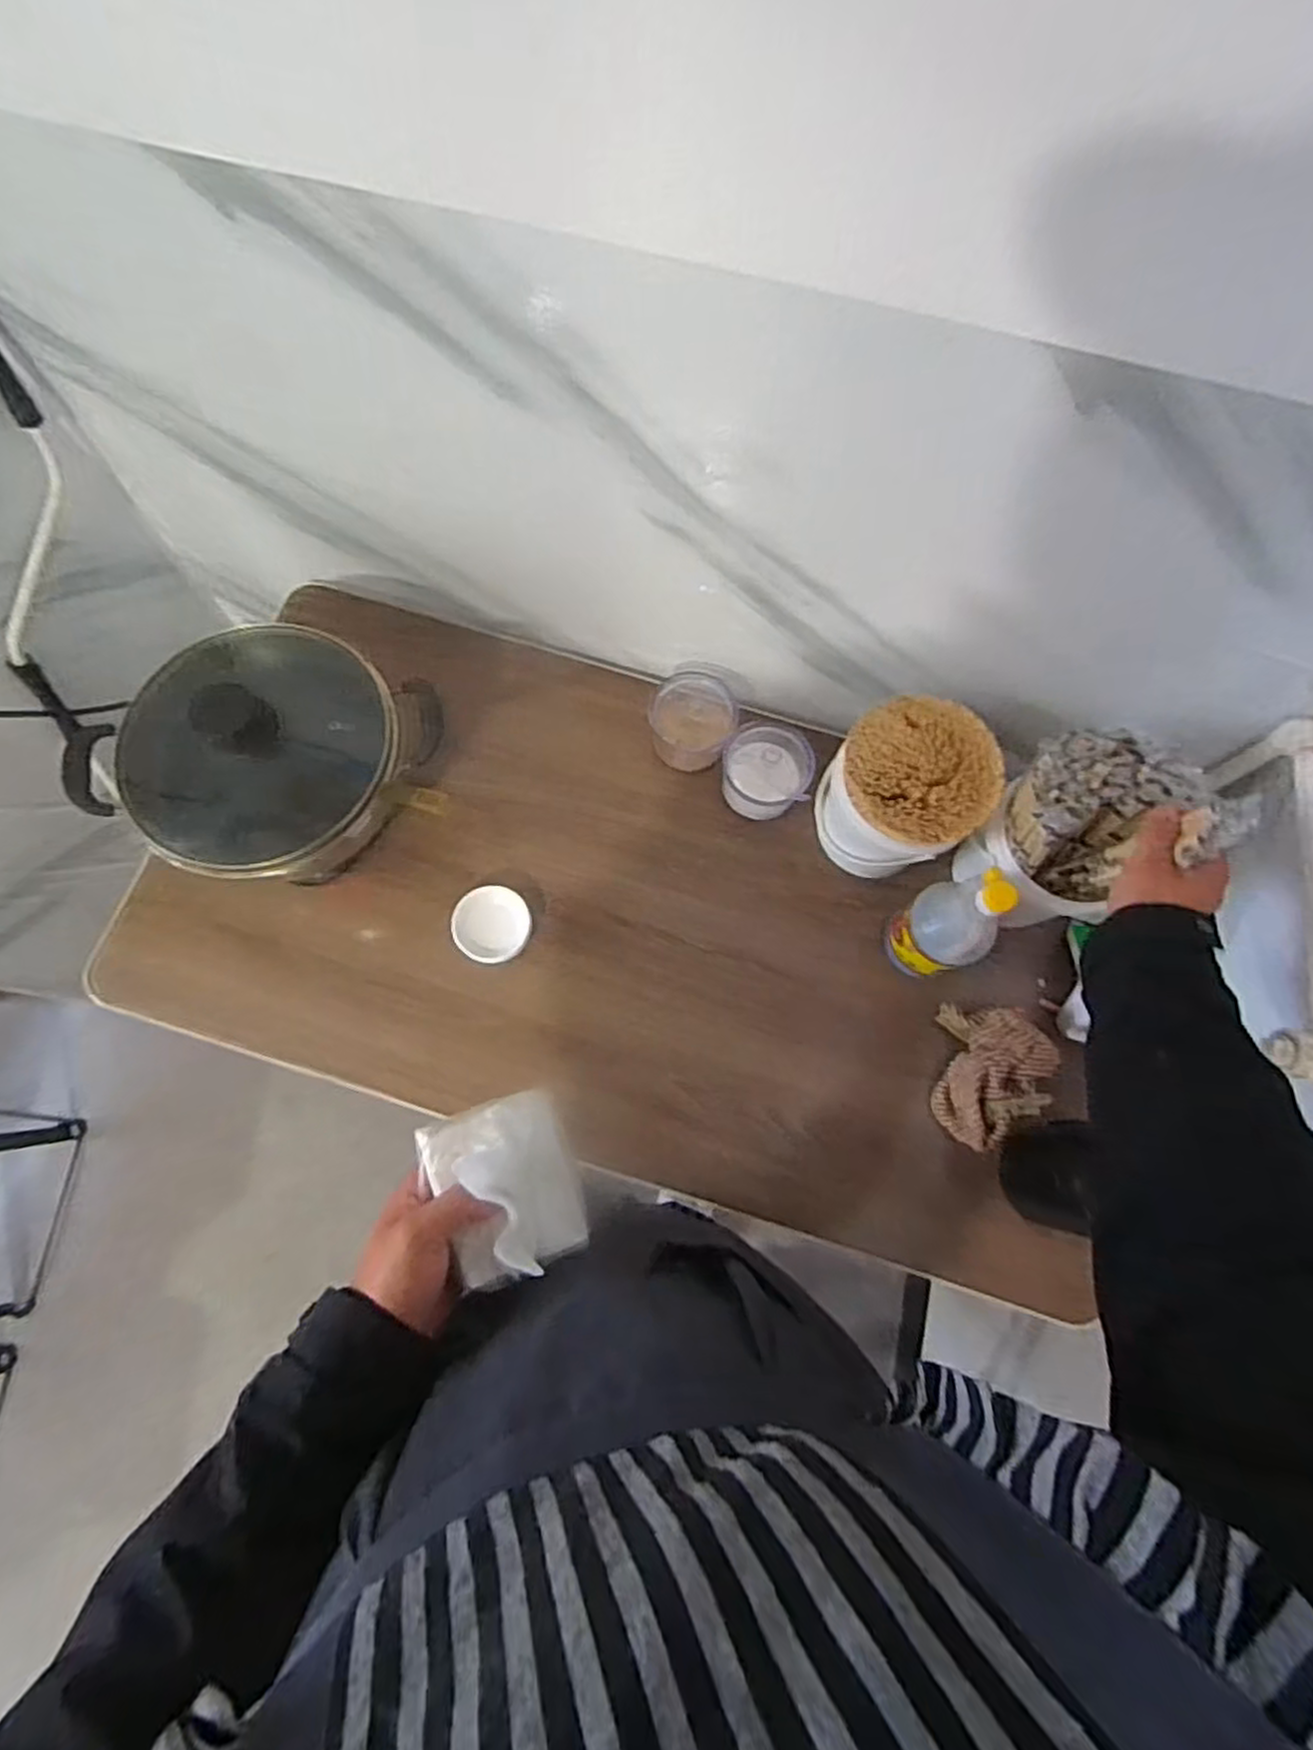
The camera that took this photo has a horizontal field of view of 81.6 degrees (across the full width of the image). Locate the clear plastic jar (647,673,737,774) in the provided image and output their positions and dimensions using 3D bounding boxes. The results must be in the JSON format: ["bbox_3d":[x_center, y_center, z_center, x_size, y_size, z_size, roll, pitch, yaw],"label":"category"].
[{"bbox_3d":[0.041,-0.184,0.942,0.106,0.082,0.115,0,74,-1],"label":"clear plastic jar"}]

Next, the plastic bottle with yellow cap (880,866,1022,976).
[{"bbox_3d":[0.304,0.055,0.802,0.074,0.206,0.088,-10,74,-4],"label":"plastic bottle with yellow cap"}]

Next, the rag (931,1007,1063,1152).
[{"bbox_3d":[0.369,0.226,0.843,0.103,0.076,0.152,8,74,2],"label":"rag"}]

